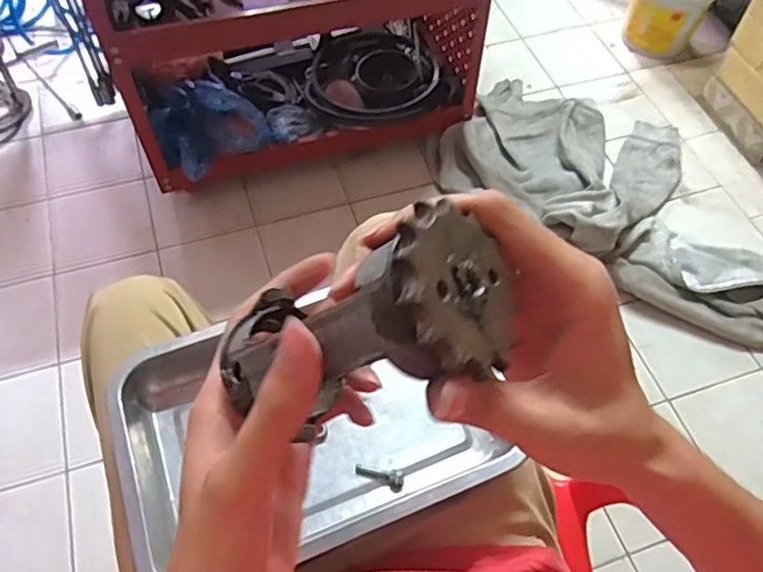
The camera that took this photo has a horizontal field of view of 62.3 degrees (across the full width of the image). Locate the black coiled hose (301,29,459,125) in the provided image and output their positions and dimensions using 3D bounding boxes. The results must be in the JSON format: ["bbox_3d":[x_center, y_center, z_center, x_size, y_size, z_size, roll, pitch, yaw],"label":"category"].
[{"bbox_3d":[-0.025,-0.476,1.416,0.314,0.048,0.296,1,57,-1],"label":"black coiled hose"}]

